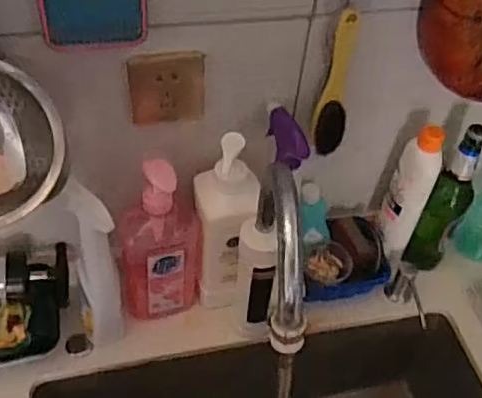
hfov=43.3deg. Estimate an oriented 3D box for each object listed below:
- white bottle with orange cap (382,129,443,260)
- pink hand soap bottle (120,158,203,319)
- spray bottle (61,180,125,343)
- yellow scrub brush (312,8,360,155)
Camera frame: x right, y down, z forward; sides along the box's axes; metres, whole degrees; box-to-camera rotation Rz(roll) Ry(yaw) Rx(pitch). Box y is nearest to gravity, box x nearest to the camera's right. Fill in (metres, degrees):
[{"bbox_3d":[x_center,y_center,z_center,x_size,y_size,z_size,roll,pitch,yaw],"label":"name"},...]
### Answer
[{"bbox_3d":[0.234,-0.010,0.847,0.054,0.214,0.044,21,49,14],"label":"white bottle with orange cap"},{"bbox_3d":[-0.100,0.051,0.775,0.105,0.251,0.067,-5,48,-10],"label":"pink hand soap bottle"},{"bbox_3d":[-0.182,0.091,0.759,0.054,0.242,0.073,-12,50,-16],"label":"spray bottle"},{"bbox_3d":[0.115,-0.133,0.719,0.038,0.182,0.028,18,48,11],"label":"yellow scrub brush"}]

